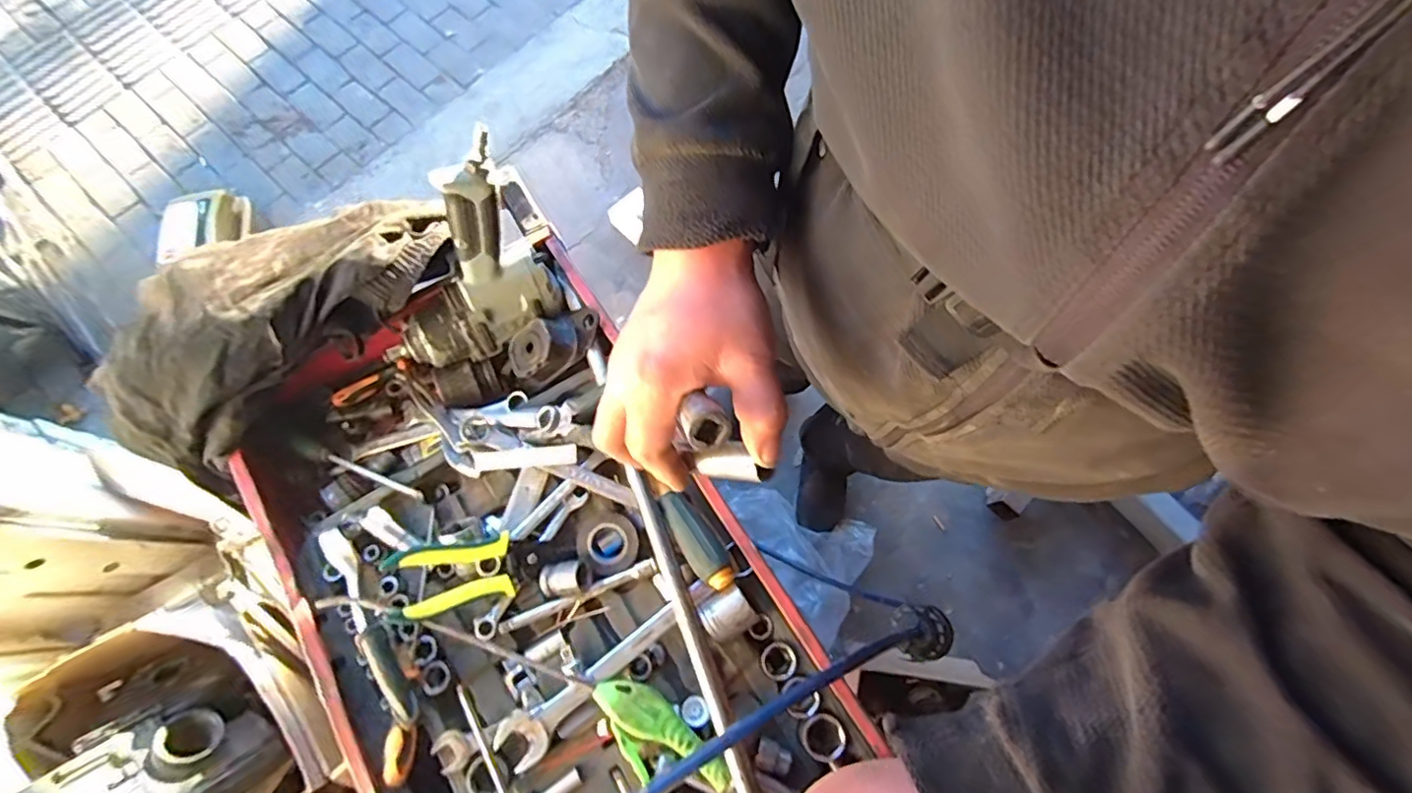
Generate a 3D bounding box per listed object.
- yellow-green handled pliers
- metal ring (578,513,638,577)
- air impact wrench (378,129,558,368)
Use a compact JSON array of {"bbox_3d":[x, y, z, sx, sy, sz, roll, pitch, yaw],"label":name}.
[{"bbox_3d":[-0.200,0.154,0.537,0.155,0.029,0.056,-8,66,-27],"label":"yellow-green handled pliers"},{"bbox_3d":[-0.092,0.141,0.568,0.054,0.009,0.052,1,82,-6],"label":"metal ring"},{"bbox_3d":[-0.246,-0.115,0.572,0.186,0.154,0.095,-35,75,-11],"label":"air impact wrench"}]

